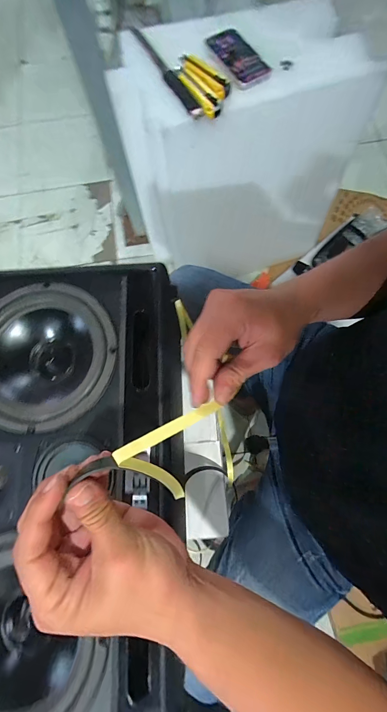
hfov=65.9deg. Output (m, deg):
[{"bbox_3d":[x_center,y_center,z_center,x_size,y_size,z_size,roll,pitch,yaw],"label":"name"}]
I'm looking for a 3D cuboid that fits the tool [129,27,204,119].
[{"bbox_3d":[-0.068,-0.611,0.640,0.038,0.025,0.289,-30,76,-6],"label":"tool"}]

